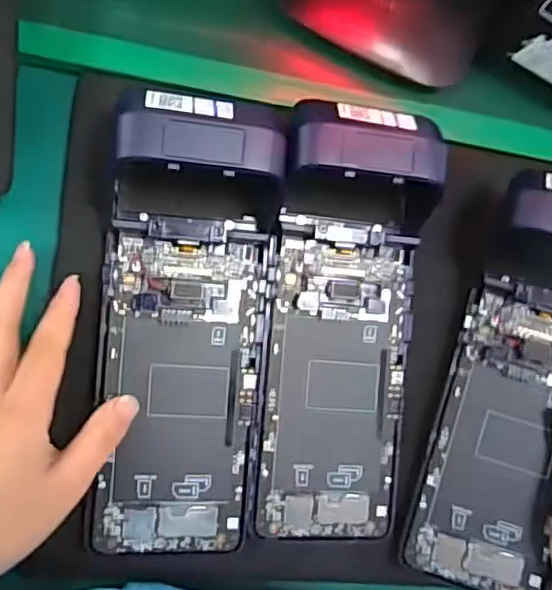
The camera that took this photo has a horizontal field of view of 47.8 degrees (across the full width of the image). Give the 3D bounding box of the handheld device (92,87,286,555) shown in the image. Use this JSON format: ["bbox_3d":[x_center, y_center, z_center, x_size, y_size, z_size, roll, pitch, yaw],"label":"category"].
[{"bbox_3d":[-0.046,0.017,0.311,0.080,0.047,0.220,3,97,-8],"label":"handheld device"}]

